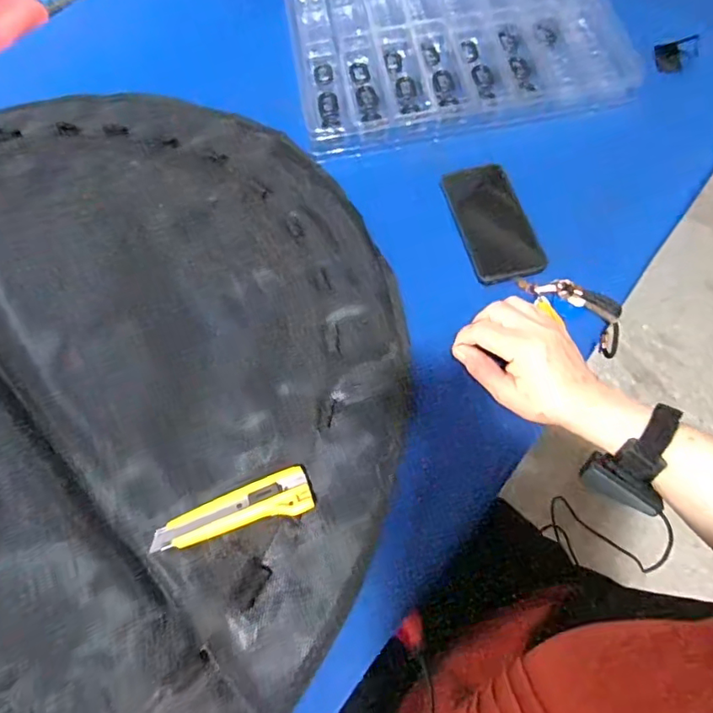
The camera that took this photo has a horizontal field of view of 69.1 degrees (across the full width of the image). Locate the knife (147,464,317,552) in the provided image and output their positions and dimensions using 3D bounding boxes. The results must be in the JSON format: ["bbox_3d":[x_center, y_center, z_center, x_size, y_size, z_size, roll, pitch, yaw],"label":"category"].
[{"bbox_3d":[-0.109,0.140,0.465,0.141,0.020,0.040,-19,63,-5],"label":"knife"}]

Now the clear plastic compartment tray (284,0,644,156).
[{"bbox_3d":[0.138,-0.467,0.732,0.449,0.034,0.350,-10,63,0],"label":"clear plastic compartment tray"}]

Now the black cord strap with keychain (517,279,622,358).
[{"bbox_3d":[0.234,-0.055,0.547,0.122,0.016,0.046,39,112,3],"label":"black cord strap with keychain"}]

